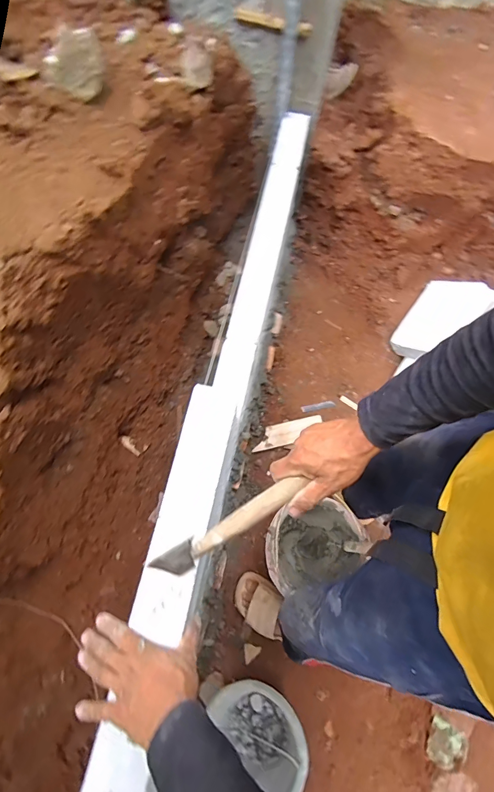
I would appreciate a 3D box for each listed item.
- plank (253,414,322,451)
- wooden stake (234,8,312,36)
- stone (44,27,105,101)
[{"bbox_3d":[0.145,0.132,1.333,0.255,0.019,0.078,-12,70,-7],"label":"plank"},{"bbox_3d":[0.068,-0.988,0.986,0.207,0.028,0.009,14,69,2],"label":"wooden stake"},{"bbox_3d":[-0.376,-0.724,0.805,0.112,0.077,0.123,-6,70,-5],"label":"stone"}]

